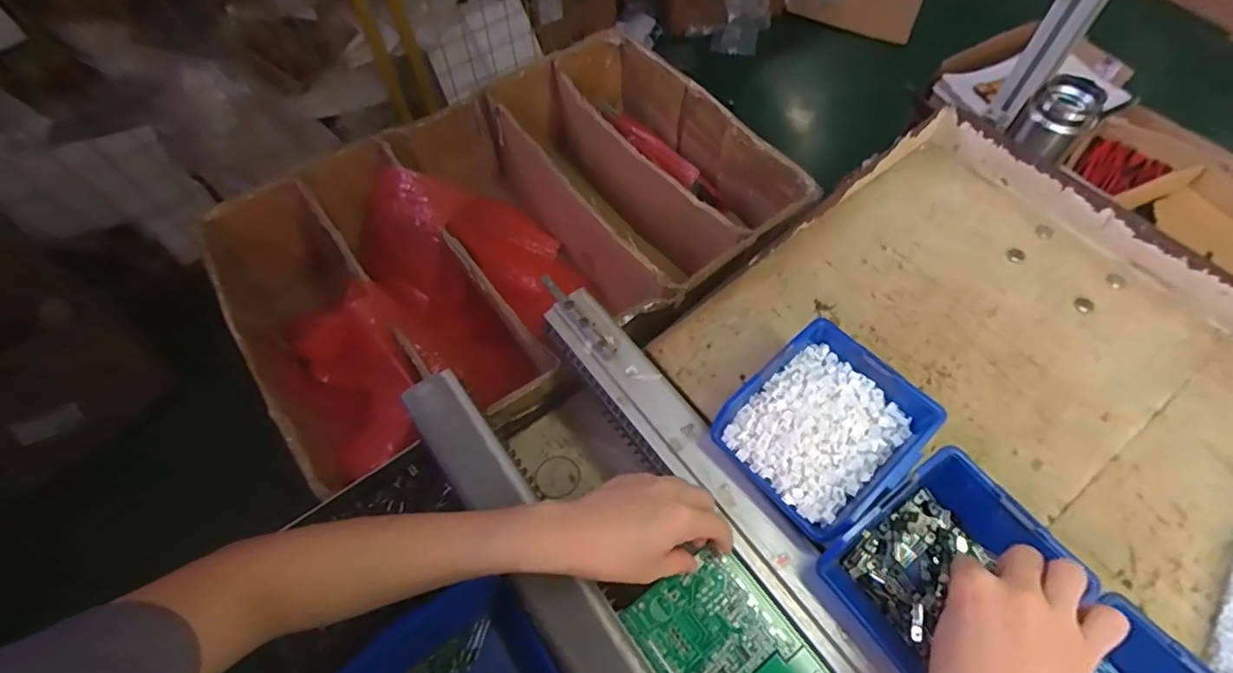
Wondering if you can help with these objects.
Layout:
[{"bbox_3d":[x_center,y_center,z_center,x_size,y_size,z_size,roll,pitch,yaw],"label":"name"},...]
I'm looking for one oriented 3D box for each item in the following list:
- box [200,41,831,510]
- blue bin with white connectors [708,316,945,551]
[{"bbox_3d":[-0.120,-0.115,0.720,0.644,0.172,0.398,-31,64,-15],"label":"box"},{"bbox_3d":[0.158,0.072,0.449,0.130,0.056,0.120,-39,66,-19],"label":"blue bin with white connectors"}]

